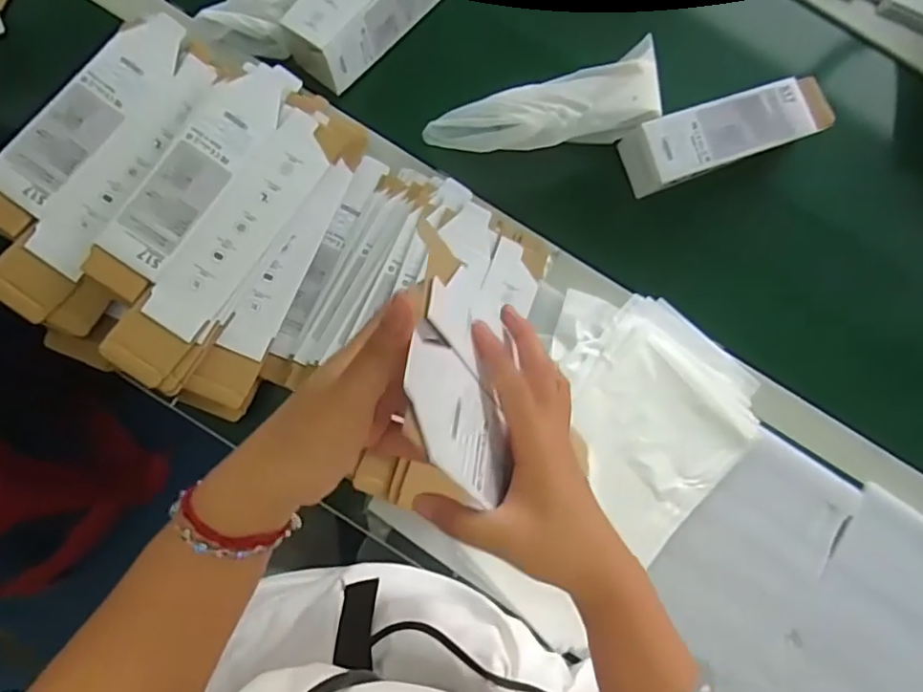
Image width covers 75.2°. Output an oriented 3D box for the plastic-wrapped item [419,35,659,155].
[{"bbox_3d":[0.090,-0.231,0.594,0.235,0.060,0.078,-19,83,-6],"label":"plastic-wrapped item"}]

